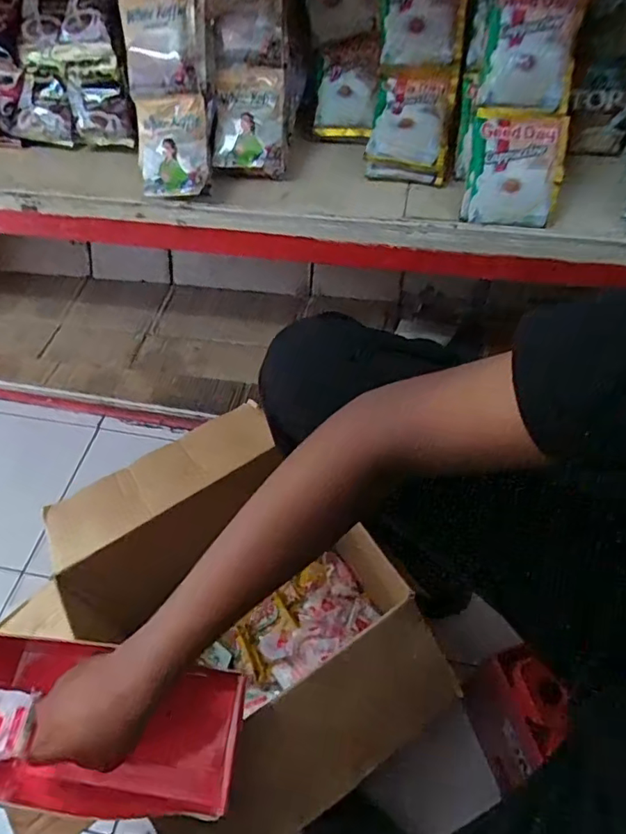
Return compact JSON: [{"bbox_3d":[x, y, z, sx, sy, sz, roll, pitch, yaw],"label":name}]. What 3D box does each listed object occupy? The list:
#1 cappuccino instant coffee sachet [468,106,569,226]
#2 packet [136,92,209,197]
[{"bbox_3d":[0.214,-0.262,0.558,0.087,0.111,0.012,5,15,1],"label":"cappuccino instant coffee sachet"},{"bbox_3d":[-0.162,-0.309,0.607,0.083,0.103,0.014,0,15,14],"label":"packet"}]

